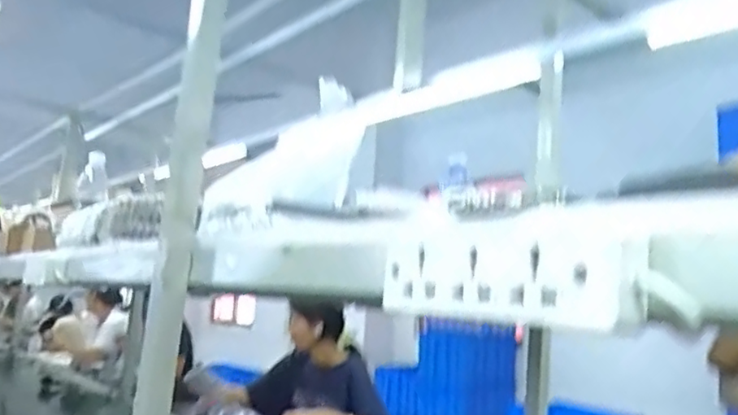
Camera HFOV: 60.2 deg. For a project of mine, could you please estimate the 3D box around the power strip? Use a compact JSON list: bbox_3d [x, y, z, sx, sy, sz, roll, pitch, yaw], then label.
[{"bbox_3d":[0.073,0.037,0.366,0.027,0.054,0.159,10,-11,-40],"label":"power strip"}]

